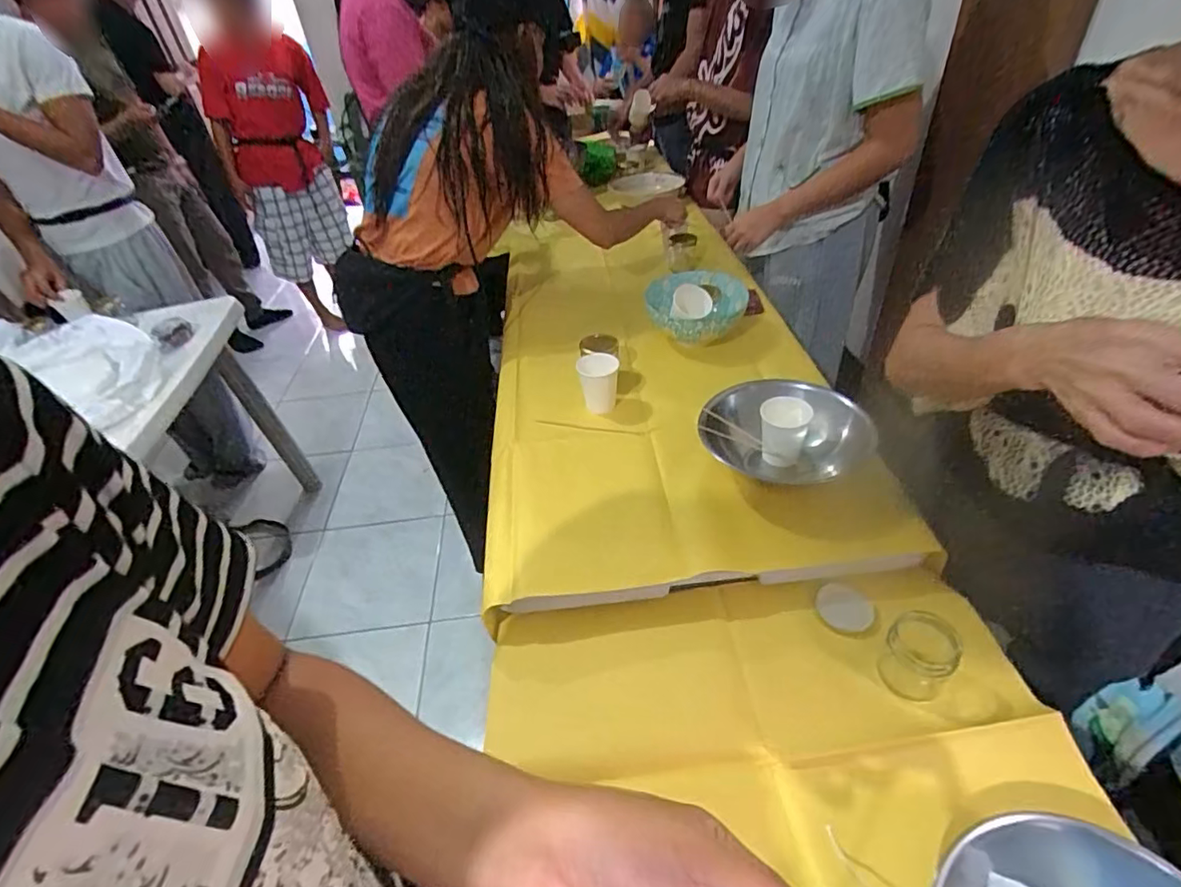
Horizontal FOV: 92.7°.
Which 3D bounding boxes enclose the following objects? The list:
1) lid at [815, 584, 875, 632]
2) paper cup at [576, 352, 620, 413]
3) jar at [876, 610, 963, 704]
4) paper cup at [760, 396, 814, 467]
[{"bbox_3d":[0.324,0.211,0.721,0.067,0.013,0.059,28,51,34],"label":"lid"},{"bbox_3d":[0.015,-0.109,0.998,0.068,0.089,0.077,-14,41,-8],"label":"paper cup"},{"bbox_3d":[0.370,0.237,0.635,0.065,0.067,0.076,29,52,34],"label":"jar"},{"bbox_3d":[0.295,-0.018,0.864,0.073,0.086,0.074,7,43,16],"label":"paper cup"}]

